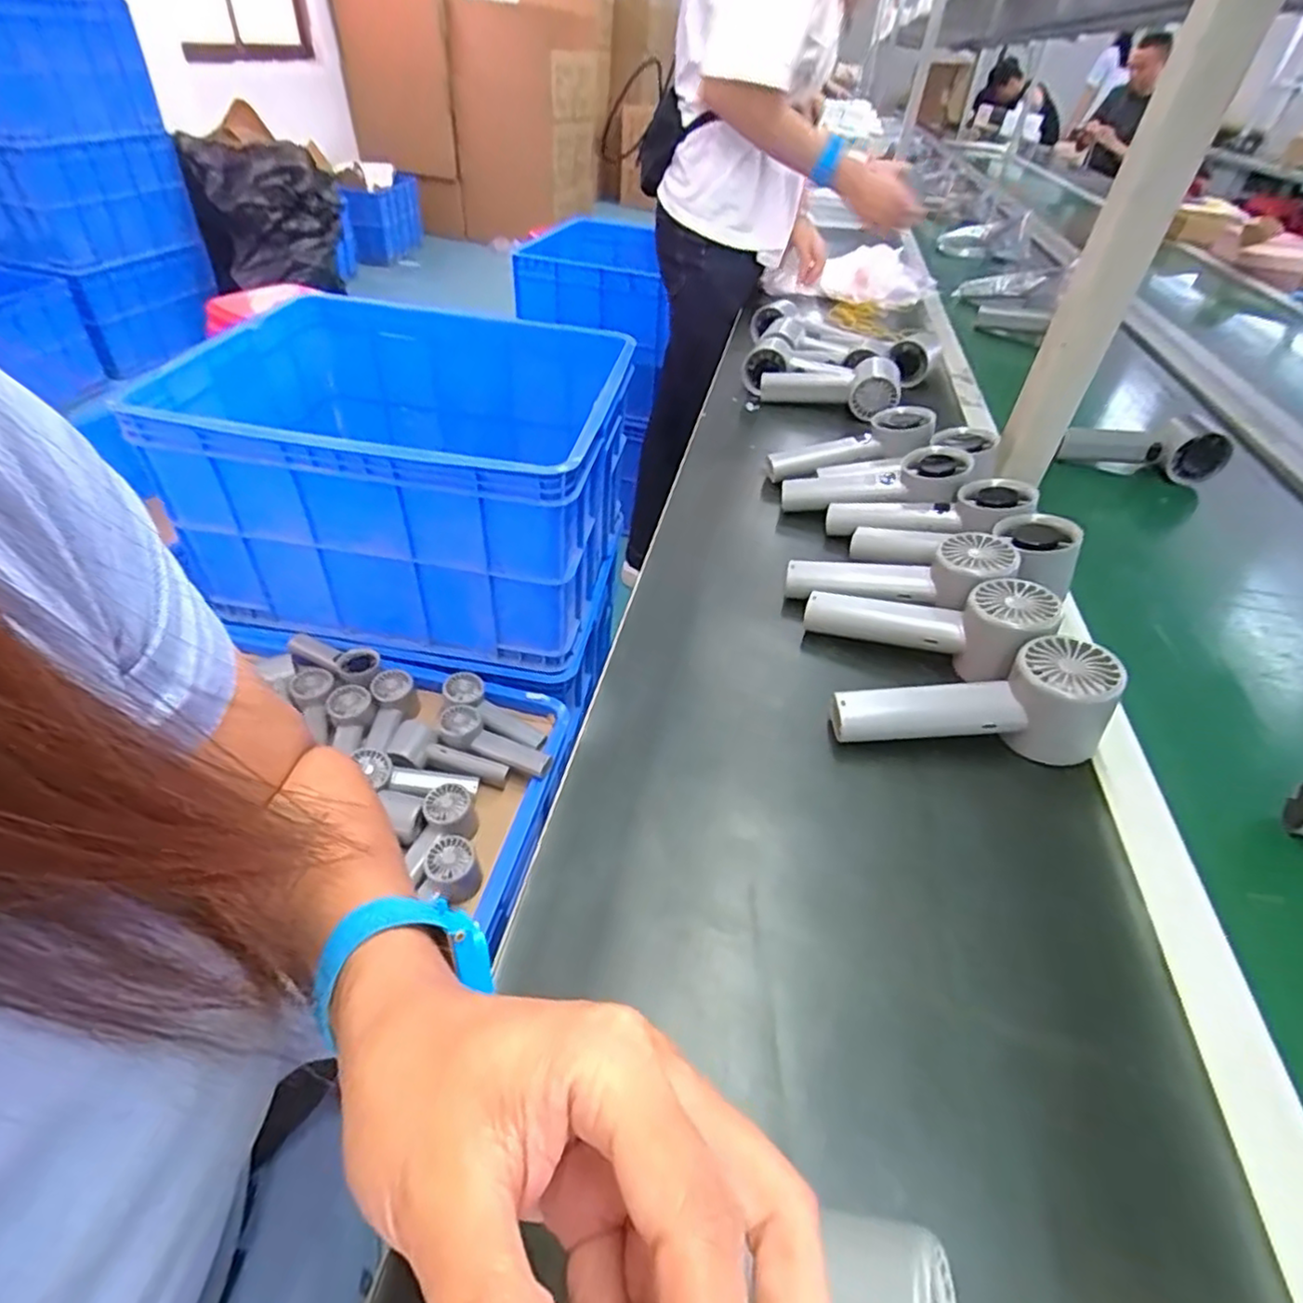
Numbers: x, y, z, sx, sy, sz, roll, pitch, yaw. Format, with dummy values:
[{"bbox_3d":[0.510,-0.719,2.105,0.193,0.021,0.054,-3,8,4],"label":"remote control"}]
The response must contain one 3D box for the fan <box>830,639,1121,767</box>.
[{"bbox_3d":[0.192,0.025,0.405,0.156,0.060,0.052,8,42,3],"label":"fan"}]

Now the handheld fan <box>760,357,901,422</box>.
[{"bbox_3d":[0.209,-0.314,0.793,0.158,0.049,0.059,12,42,7],"label":"handheld fan"}]

